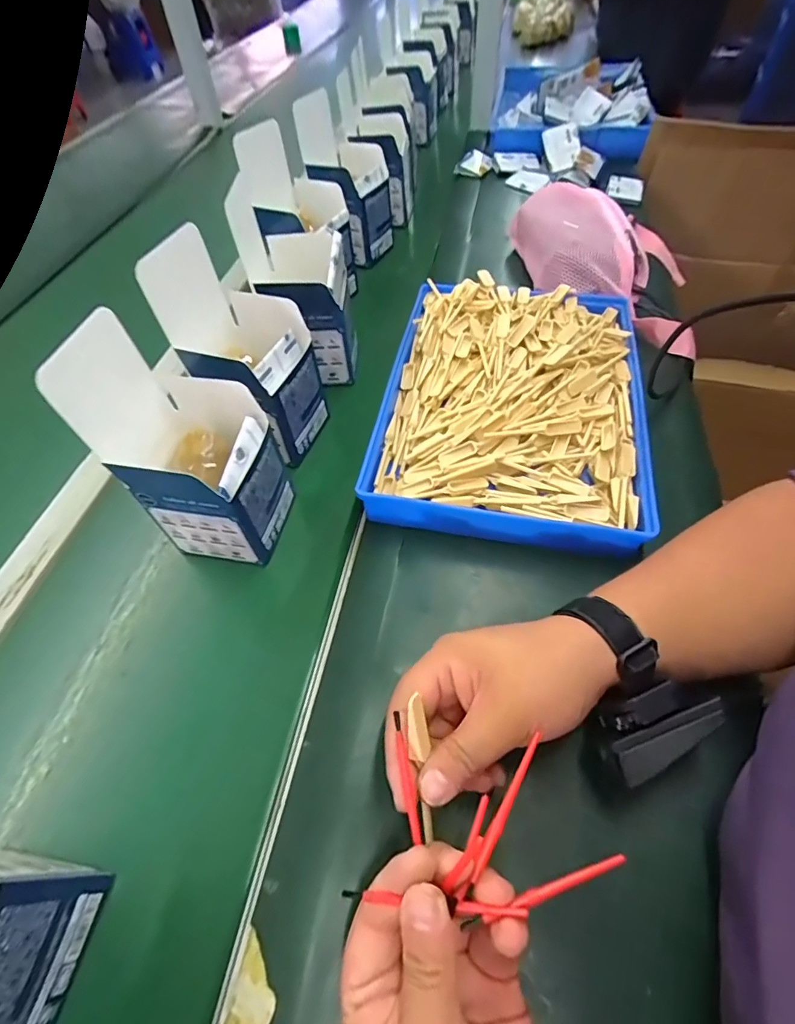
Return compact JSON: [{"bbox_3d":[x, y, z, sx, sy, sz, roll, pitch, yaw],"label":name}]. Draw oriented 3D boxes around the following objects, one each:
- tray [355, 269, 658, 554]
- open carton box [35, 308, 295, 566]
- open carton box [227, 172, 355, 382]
[{"bbox_3d":[0.109,-0.114,0.455,0.236,0.039,0.315,7,56,8],"label":"tray"},{"bbox_3d":[-0.152,-0.045,0.352,0.098,0.168,0.098,9,56,9],"label":"open carton box"},{"bbox_3d":[-0.097,-0.209,0.496,0.094,0.117,0.096,-2,55,2],"label":"open carton box"}]

